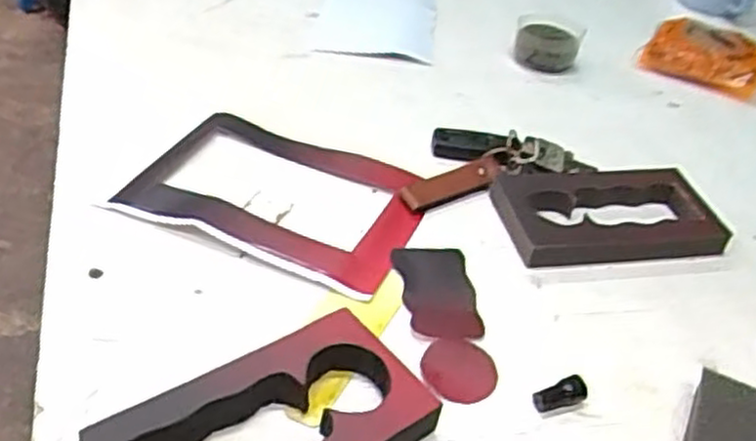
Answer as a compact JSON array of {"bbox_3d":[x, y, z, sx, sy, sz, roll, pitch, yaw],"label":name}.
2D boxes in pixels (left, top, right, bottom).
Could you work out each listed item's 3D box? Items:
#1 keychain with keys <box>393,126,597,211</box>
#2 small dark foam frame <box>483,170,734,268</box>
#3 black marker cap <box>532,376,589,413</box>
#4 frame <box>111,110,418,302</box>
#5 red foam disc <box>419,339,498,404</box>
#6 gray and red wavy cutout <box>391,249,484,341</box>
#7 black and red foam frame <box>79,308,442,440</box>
[{"bbox_3d":[0.073,-0.047,0.556,0.140,0.019,0.082,-10,41,-20],"label":"keychain with keys"},{"bbox_3d":[0.158,-0.007,0.521,0.142,0.023,0.084,-2,39,-11],"label":"small dark foam frame"},{"bbox_3d":[0.096,0.092,0.399,0.030,0.012,0.012,-10,41,-20],"label":"black marker cap"},{"bbox_3d":[-0.067,-0.023,0.521,0.195,0.011,0.137,19,40,16],"label":"frame"},{"bbox_3d":[0.044,0.081,0.410,0.040,0.004,0.039,4,38,-3],"label":"red foam disc"},{"bbox_3d":[0.036,0.044,0.458,0.043,0.005,0.081,2,34,-11],"label":"gray and red wavy cutout"},{"bbox_3d":[-0.051,0.100,0.357,0.146,0.029,0.081,-24,47,-33],"label":"black and red foam frame"}]

